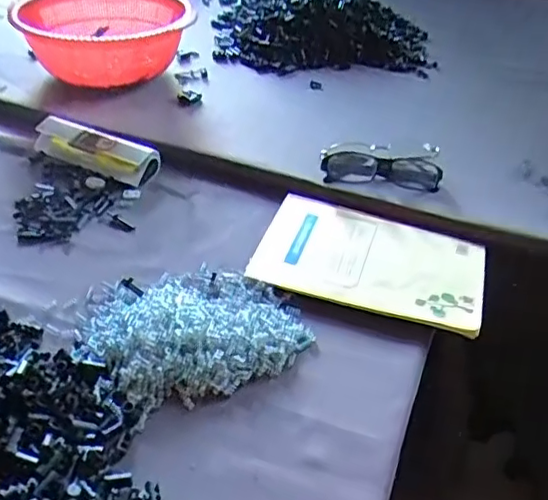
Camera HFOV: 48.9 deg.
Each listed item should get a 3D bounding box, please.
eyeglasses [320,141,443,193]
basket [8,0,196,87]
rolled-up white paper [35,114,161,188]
[{"bbox_3d":[0.119,-0.095,0.679,0.129,0.034,0.064,5,39,4],"label":"eyeglasses"},{"bbox_3d":[-0.225,-0.299,0.848,0.203,0.093,0.231,9,40,9],"label":"basket"},{"bbox_3d":[-0.206,-0.118,0.698,0.154,0.031,0.047,19,42,20],"label":"rolled-up white paper"}]

